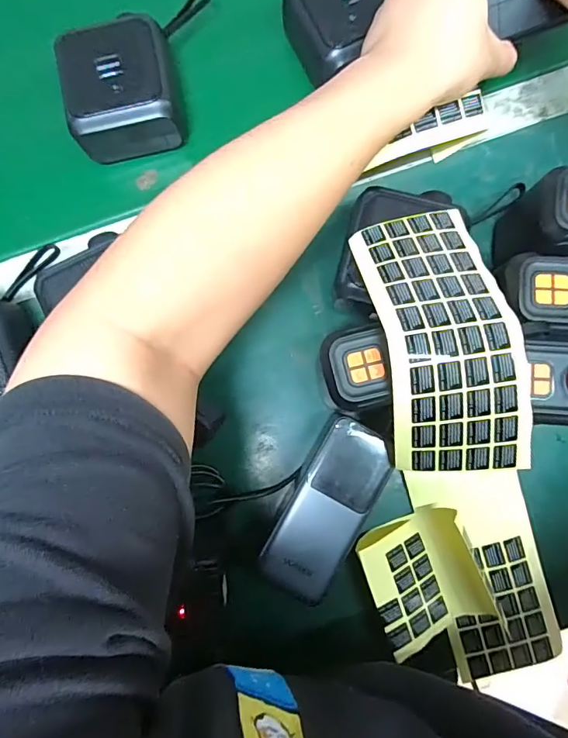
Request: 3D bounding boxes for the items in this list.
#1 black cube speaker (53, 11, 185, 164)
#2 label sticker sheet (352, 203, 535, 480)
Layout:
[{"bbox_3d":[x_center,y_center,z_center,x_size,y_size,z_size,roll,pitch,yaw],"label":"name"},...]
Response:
[{"bbox_3d":[-0.133,-0.226,0.371,0.093,0.047,0.091,-13,84,2],"label":"black cube speaker"},{"bbox_3d":[0.104,-0.022,0.301,0.085,0.046,0.179,-10,84,3],"label":"label sticker sheet"}]

